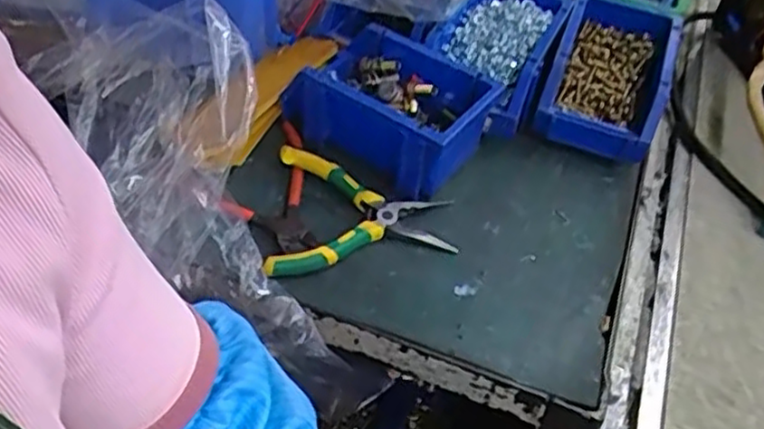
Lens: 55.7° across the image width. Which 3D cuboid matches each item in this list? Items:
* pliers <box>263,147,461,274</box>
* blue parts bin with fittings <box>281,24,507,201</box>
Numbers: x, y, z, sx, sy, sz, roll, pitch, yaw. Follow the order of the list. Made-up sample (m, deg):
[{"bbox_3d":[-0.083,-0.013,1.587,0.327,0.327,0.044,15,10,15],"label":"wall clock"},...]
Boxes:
[{"bbox_3d":[-0.024,-0.009,0.566,0.141,0.027,0.114,-6,47,-11],"label":"pliers"},{"bbox_3d":[0.009,-0.094,0.618,0.157,0.073,0.121,31,51,22],"label":"blue parts bin with fittings"}]

